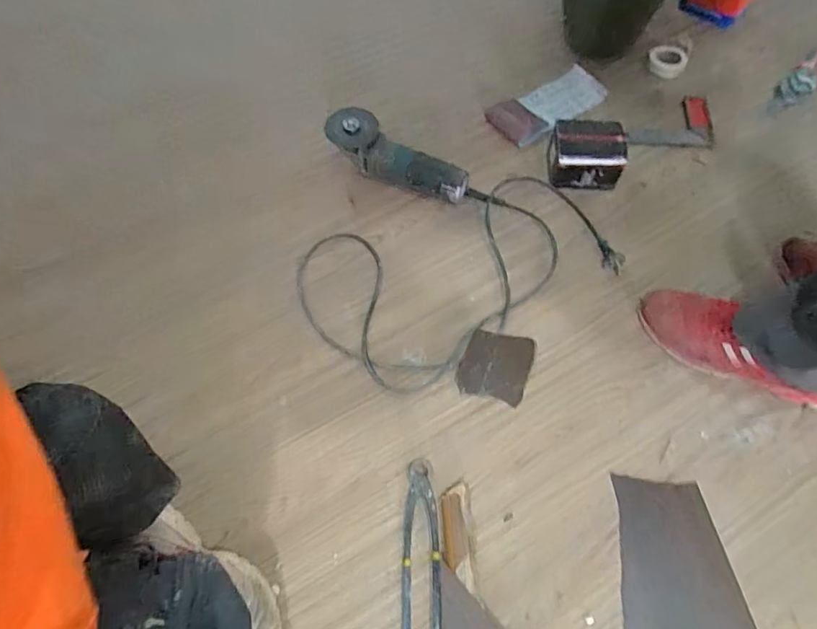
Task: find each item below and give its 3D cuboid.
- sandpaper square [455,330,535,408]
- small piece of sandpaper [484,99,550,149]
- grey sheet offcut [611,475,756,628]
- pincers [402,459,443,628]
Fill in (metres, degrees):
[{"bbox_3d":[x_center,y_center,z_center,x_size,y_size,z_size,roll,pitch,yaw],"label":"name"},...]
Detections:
[{"bbox_3d":[0.130,0.077,0.751,0.101,0.007,0.105,13,64,8],"label":"sandpaper square"},{"bbox_3d":[0.210,-0.373,0.971,0.070,0.034,0.114,-38,68,-16],"label":"small piece of sandpaper"},{"bbox_3d":[0.339,0.332,0.615,0.153,0.005,0.235,2,63,2],"label":"grey sheet offcut"},{"bbox_3d":[0.016,0.302,0.634,0.048,0.013,0.225,0,63,1],"label":"pincers"}]

